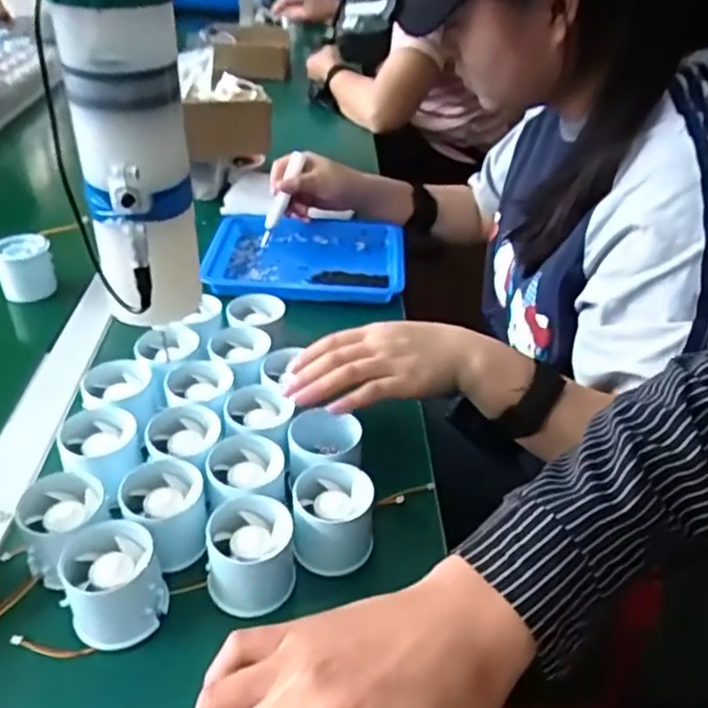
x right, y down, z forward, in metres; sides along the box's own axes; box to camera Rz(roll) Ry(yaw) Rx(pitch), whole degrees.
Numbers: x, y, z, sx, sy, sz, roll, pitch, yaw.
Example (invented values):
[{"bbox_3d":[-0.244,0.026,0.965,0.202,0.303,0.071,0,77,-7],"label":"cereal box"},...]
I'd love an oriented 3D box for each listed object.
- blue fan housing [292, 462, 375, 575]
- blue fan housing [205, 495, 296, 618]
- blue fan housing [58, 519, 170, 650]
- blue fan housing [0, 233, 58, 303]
[{"bbox_3d":[-0.014,0.106,0.434,0.051,0.045,0.054,1,36,-1],"label":"blue fan housing"},{"bbox_3d":[-0.062,0.123,0.409,0.051,0.042,0.057,-1,36,-4],"label":"blue fan housing"},{"bbox_3d":[-0.140,0.135,0.392,0.051,0.047,0.052,-14,39,-21],"label":"blue fan housing"},{"bbox_3d":[-0.343,-0.091,0.696,0.055,0.054,0.044,-17,40,-24],"label":"blue fan housing"}]

